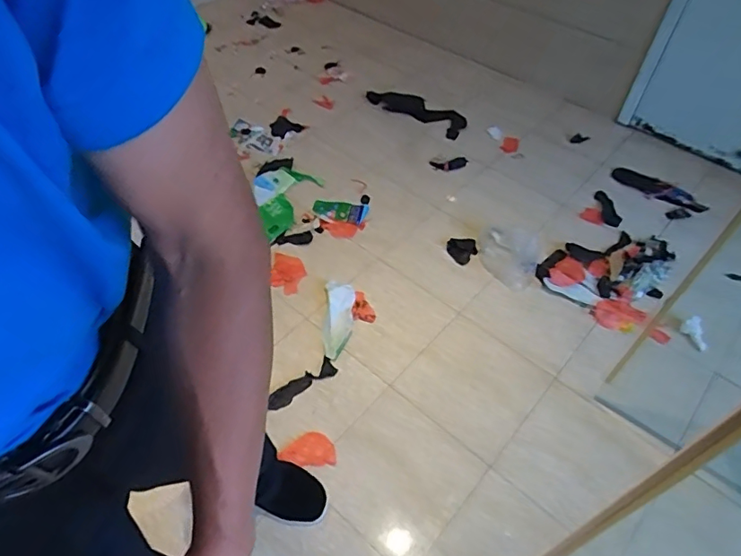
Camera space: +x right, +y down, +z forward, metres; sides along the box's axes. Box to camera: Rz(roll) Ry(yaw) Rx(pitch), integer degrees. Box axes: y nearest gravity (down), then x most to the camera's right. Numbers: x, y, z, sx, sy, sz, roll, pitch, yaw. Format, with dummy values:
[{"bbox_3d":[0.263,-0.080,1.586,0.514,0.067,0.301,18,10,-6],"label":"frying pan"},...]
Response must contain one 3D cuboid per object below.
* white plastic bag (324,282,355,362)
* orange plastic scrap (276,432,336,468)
[{"bbox_3d":[-0.082,0.113,1.371,0.079,0.032,0.243,-2,50,-4],"label":"white plastic bag"},{"bbox_3d":[-0.150,0.405,1.190,0.129,0.009,0.081,-1,50,-3],"label":"orange plastic scrap"}]

